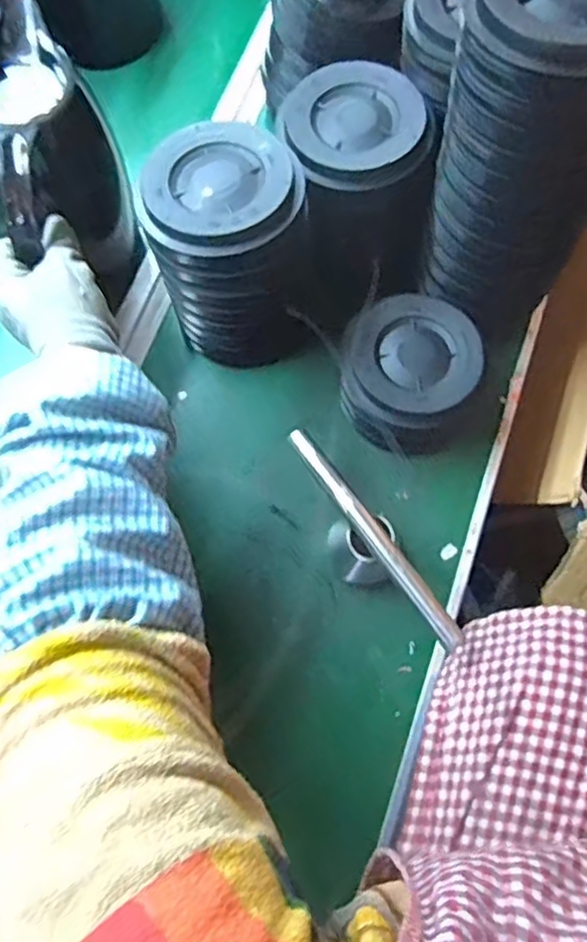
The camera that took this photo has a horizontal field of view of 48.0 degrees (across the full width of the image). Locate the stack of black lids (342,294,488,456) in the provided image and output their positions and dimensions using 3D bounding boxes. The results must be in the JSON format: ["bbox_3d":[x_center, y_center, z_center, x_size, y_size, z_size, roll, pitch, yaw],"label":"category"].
[{"bbox_3d":[0.102,-0.082,0.565,0.117,0.066,0.115,25,75,7],"label":"stack of black lids"}]

